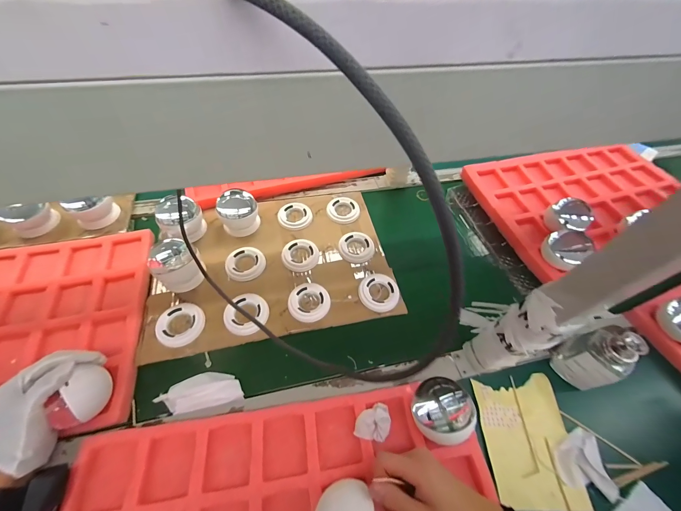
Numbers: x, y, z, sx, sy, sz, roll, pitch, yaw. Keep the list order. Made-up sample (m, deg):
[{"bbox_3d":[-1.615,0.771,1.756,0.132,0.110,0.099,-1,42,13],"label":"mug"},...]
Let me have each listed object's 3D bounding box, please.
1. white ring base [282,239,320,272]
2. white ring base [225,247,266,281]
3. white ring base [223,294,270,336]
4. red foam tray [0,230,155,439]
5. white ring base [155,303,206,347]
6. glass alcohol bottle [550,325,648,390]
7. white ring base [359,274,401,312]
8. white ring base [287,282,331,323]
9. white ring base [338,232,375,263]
[{"bbox_3d":[-0.077,-0.001,0.558,0.069,0.012,0.066,2,55,-3],"label":"white ring base"},{"bbox_3d":[-0.178,0.016,0.545,0.071,0.012,0.070,-20,59,-17],"label":"white ring base"},{"bbox_3d":[-0.159,0.099,0.490,0.071,0.017,0.069,2,55,-3],"label":"white ring base"},{"bbox_3d":[-0.558,0.114,0.431,0.479,0.024,0.323,-7,56,-9],"label":"red foam tray"},{"bbox_3d":[-0.259,0.111,0.468,0.072,0.008,0.070,-19,59,-17],"label":"white ring base"},{"bbox_3d":[0.381,0.150,0.425,0.060,0.116,0.060,-29,62,-22],"label":"glass alcohol bottle"},{"bbox_3d":[0.071,0.068,0.521,0.072,0.015,0.071,2,55,-3],"label":"white ring base"},{"bbox_3d":[-0.055,0.080,0.504,0.071,0.011,0.070,2,55,-3],"label":"white ring base"},{"bbox_3d":[0.032,-0.016,0.579,0.071,0.013,0.068,2,55,-3],"label":"white ring base"}]

